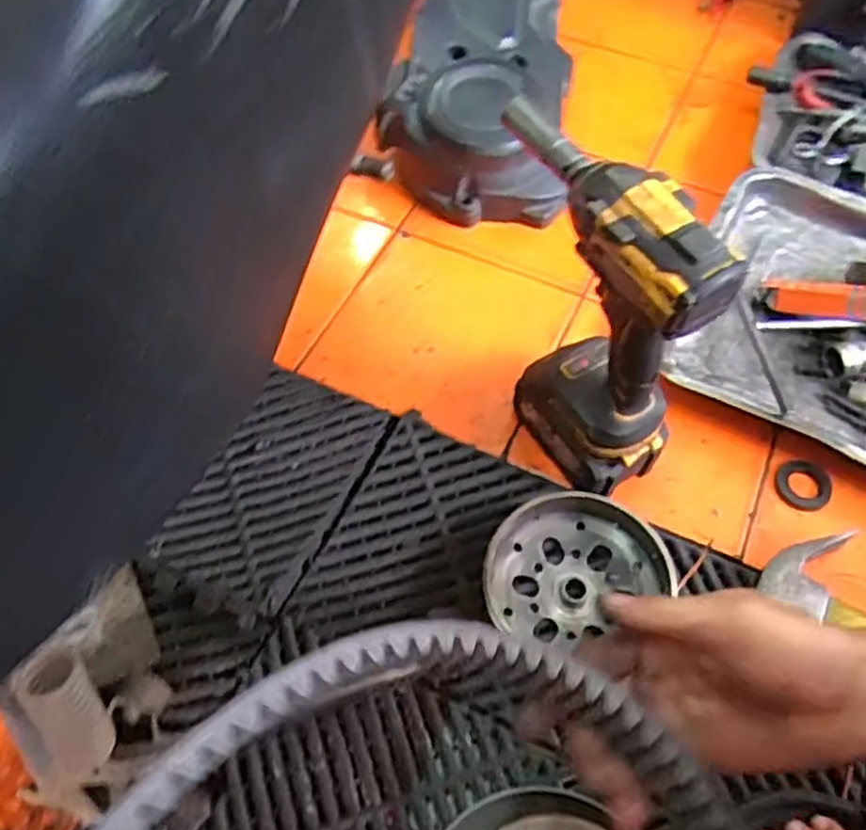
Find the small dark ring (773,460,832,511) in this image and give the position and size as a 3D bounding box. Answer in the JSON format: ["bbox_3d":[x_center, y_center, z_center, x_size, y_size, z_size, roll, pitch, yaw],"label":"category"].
[{"bbox_3d":[0.299,0.057,0.609,0.042,0.006,0.042,-6,64,12],"label":"small dark ring"}]

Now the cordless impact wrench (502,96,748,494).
[{"bbox_3d":[0.107,-0.074,0.542,0.072,0.251,0.194,-23,61,-14],"label":"cordless impact wrench"}]

